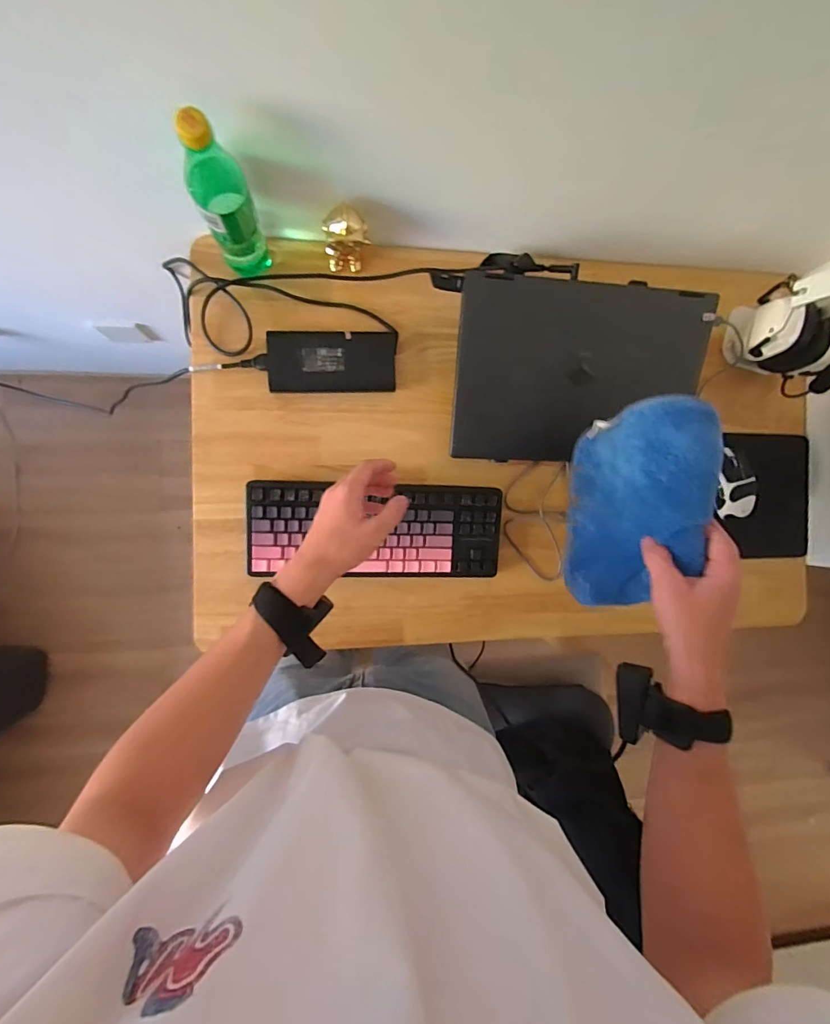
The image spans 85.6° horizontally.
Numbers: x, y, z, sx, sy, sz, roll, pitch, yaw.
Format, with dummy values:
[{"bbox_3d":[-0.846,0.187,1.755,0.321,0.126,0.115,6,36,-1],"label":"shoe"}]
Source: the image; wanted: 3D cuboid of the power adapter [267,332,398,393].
[{"bbox_3d":[-0.119,-0.218,0.657,0.179,0.026,0.083,-2,90,-8],"label":"power adapter"}]

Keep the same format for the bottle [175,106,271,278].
[{"bbox_3d":[-0.217,-0.349,0.528,0.058,0.243,0.049,-23,93,-7],"label":"bottle"}]

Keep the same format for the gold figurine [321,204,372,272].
[{"bbox_3d":[-0.095,-0.369,0.621,0.059,0.108,0.046,-20,93,-7],"label":"gold figurine"}]

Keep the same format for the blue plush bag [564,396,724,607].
[{"bbox_3d":[0.235,-0.003,0.494,0.047,0.165,0.207,6,83,-22],"label":"blue plush bag"}]

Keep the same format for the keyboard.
[{"bbox_3d":[-0.054,0.027,0.657,0.360,0.047,0.134,1,90,-8],"label":"keyboard"}]

